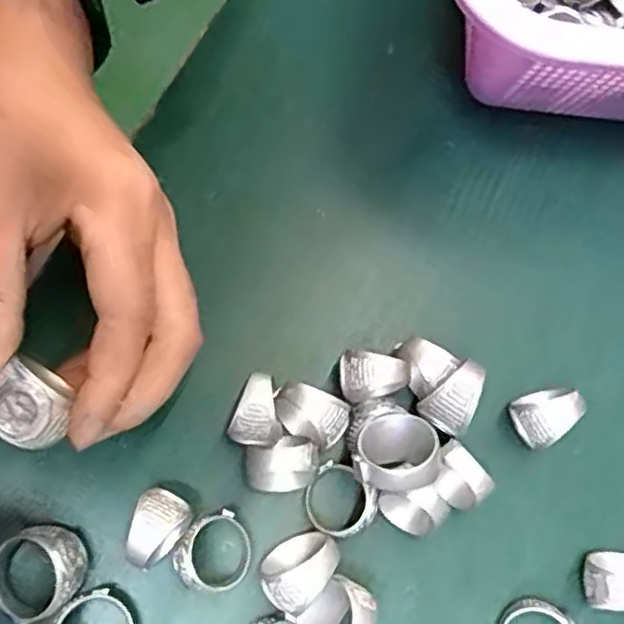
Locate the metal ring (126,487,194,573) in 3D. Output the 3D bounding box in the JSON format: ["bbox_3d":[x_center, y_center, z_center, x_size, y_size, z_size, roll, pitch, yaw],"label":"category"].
[{"bbox_3d":[-0.052,0.072,0.221,0.016,0.023,0.024,31,74,5],"label":"metal ring"}]

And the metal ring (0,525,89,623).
[{"bbox_3d":[-0.088,0.084,0.216,0.029,0.017,0.027,1,74,-3],"label":"metal ring"}]

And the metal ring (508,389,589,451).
[{"bbox_3d":[0.084,0.038,0.244,0.021,0.023,0.018,-32,78,-12],"label":"metal ring"}]

